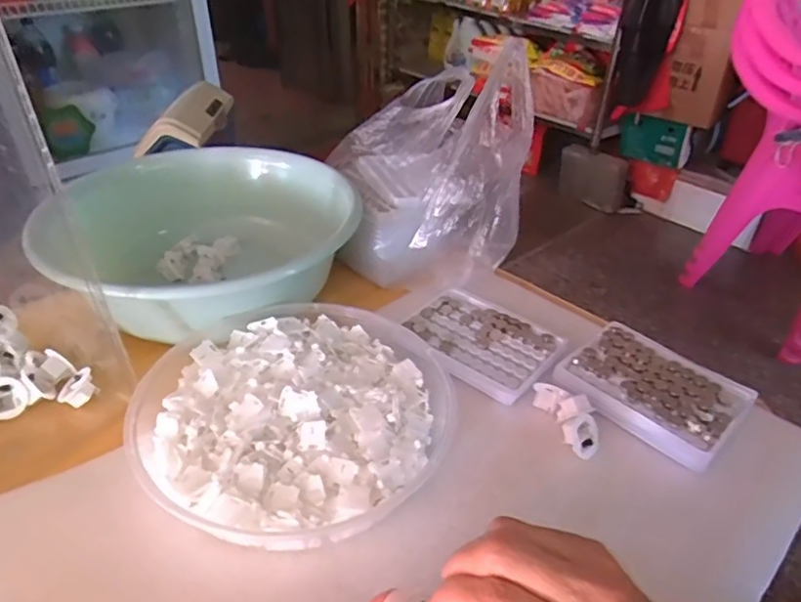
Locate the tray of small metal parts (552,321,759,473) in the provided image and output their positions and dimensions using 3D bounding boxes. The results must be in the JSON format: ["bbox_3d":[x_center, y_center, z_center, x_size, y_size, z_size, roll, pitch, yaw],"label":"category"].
[{"bbox_3d":[0.205,0.070,0.483,0.127,0.021,0.095,32,44,33],"label":"tray of small metal parts"}]

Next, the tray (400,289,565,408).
[{"bbox_3d":[0.069,0.033,0.533,0.132,0.012,0.098,27,42,28],"label":"tray"}]

